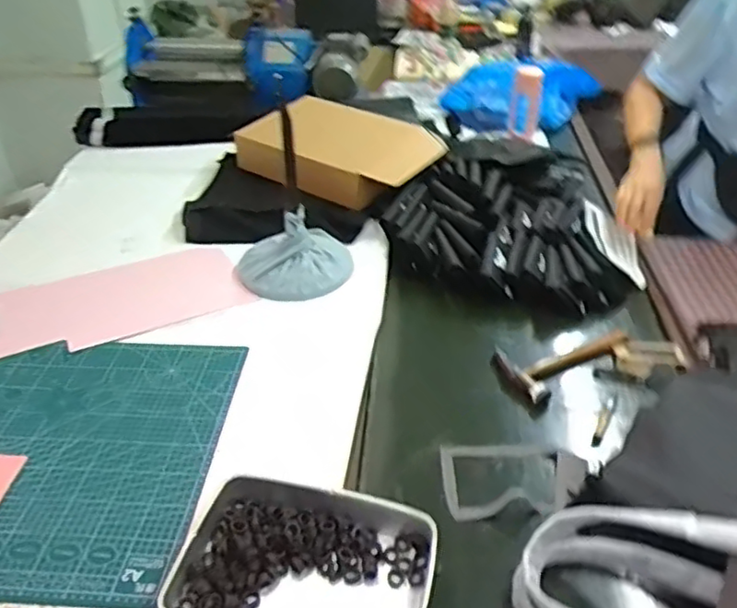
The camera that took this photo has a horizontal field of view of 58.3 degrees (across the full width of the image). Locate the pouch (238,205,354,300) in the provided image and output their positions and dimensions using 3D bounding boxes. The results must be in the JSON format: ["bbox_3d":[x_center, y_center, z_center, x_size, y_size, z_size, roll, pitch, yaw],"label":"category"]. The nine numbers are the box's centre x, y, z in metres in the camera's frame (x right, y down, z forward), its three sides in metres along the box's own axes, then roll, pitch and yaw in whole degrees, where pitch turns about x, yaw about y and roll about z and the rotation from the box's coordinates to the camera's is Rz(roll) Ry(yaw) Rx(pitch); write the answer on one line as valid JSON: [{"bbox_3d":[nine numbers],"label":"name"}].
[{"bbox_3d":[-0.137,-0.104,1.208,0.209,0.121,0.170,-7,36,-7],"label":"pouch"}]

